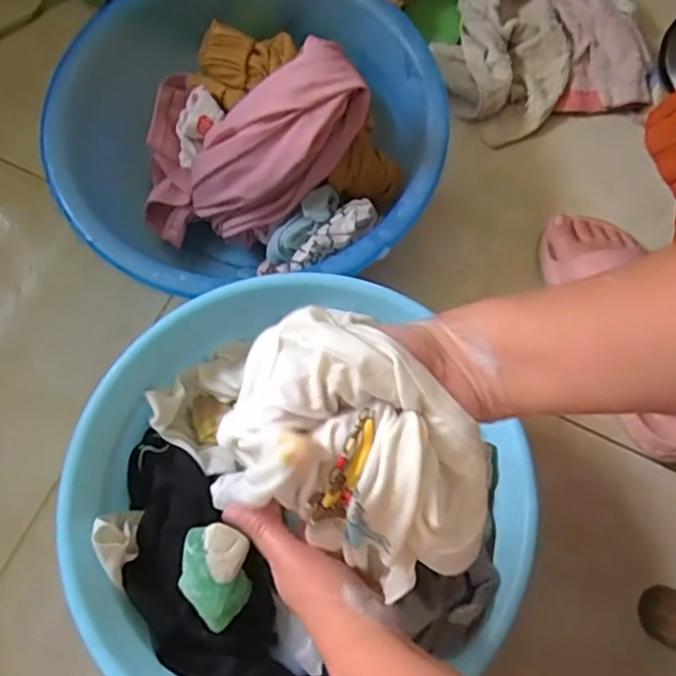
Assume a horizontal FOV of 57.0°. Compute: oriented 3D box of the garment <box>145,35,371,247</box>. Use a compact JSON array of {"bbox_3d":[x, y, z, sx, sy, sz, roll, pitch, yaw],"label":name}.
[{"bbox_3d":[-0.082,-0.199,0.578,0.216,0.154,0.186,12,72,4],"label":"garment"}]

